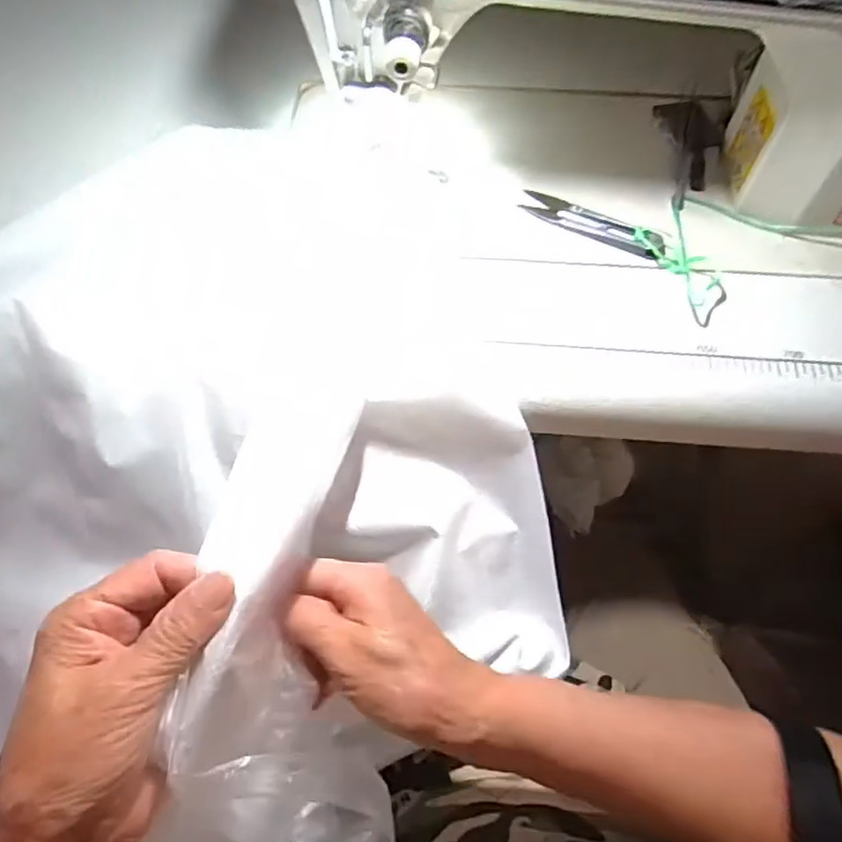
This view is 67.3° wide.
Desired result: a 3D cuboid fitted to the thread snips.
[{"bbox_3d":[0.113,-0.131,0.418,0.098,0.009,0.022,30,65,16],"label":"thread snips"}]

